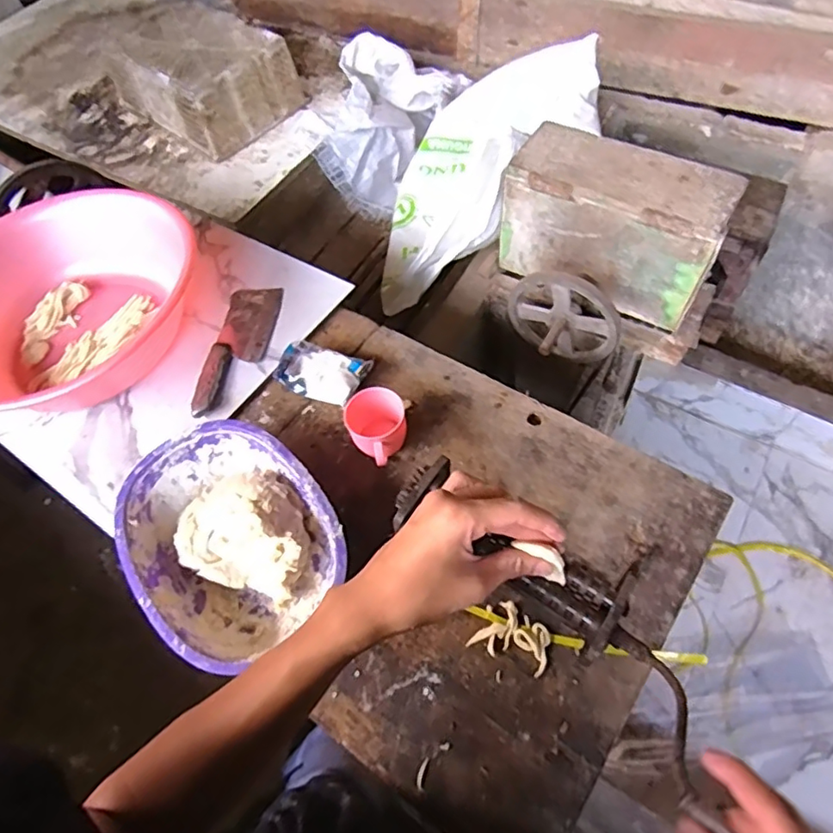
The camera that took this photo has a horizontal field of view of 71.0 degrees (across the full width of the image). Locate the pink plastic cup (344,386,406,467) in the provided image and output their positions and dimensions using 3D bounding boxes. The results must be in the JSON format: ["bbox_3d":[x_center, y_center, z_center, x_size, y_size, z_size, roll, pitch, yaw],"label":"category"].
[{"bbox_3d":[-0.047,0.016,0.747,0.072,0.060,0.091,-21,60,-10],"label":"pink plastic cup"}]

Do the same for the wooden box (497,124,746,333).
[{"bbox_3d":[0.335,-0.330,1.013,0.351,0.218,0.136,29,65,18],"label":"wooden box"}]

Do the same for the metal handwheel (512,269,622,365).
[{"bbox_3d":[0.246,-0.155,1.014,0.196,0.182,0.087,31,62,11],"label":"metal handwheel"}]

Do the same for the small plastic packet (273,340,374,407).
[{"bbox_3d":[-0.138,-0.067,0.825,0.131,0.035,0.083,25,63,16],"label":"small plastic packet"}]

